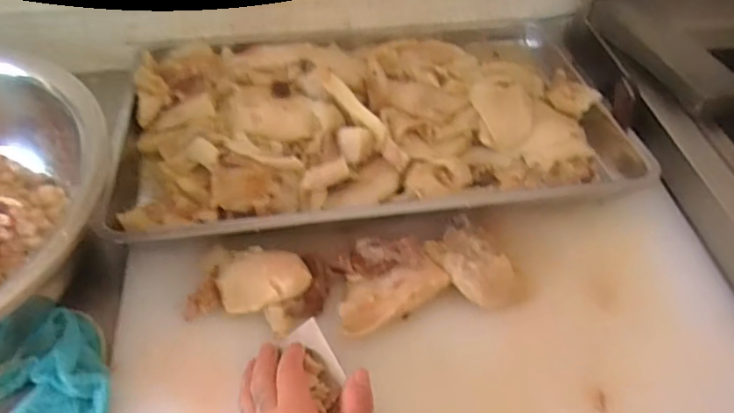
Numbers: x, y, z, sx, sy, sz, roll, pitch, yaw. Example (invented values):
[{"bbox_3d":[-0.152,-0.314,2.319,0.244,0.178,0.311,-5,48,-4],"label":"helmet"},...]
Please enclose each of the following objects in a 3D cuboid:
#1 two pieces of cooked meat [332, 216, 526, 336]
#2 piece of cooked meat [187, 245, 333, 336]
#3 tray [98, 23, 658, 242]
[{"bbox_3d":[0.056,0.069,0.592,0.185,0.037,0.108,-15,51,-16],"label":"two pieces of cooked meat"},{"bbox_3d":[-0.105,0.070,0.576,0.126,0.032,0.080,11,49,7],"label":"piece of cooked meat"},{"bbox_3d":[0.004,-0.132,0.750,0.589,0.068,0.403,-4,49,-7],"label":"tray"}]

